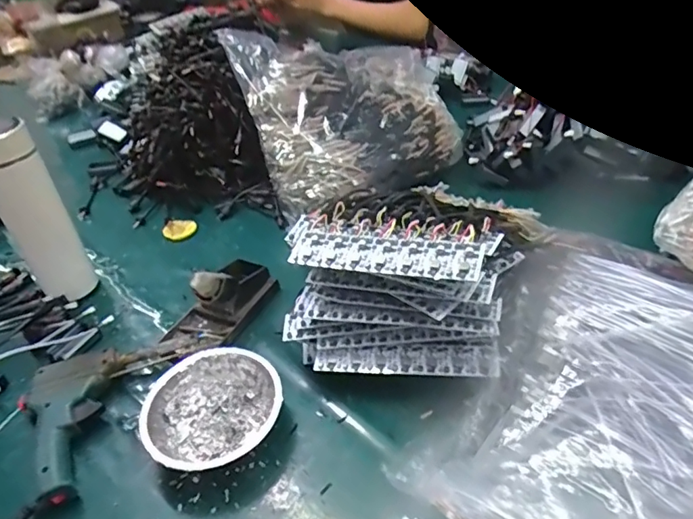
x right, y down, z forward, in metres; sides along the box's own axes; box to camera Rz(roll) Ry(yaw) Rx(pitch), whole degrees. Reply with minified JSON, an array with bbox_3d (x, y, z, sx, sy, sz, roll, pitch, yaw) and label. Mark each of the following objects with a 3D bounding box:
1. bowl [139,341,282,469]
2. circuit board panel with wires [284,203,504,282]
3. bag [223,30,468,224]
[{"bbox_3d":[-0.126,0.145,0.494,0.127,0.043,0.127,-3,41,3],"label":"bowl"},{"bbox_3d":[0.033,-0.019,0.477,0.193,0.031,0.075,12,44,19],"label":"circuit board panel with wires"},{"bbox_3d":[0.008,-0.241,0.797,0.324,0.173,0.260,-21,43,-17],"label":"bag"}]

